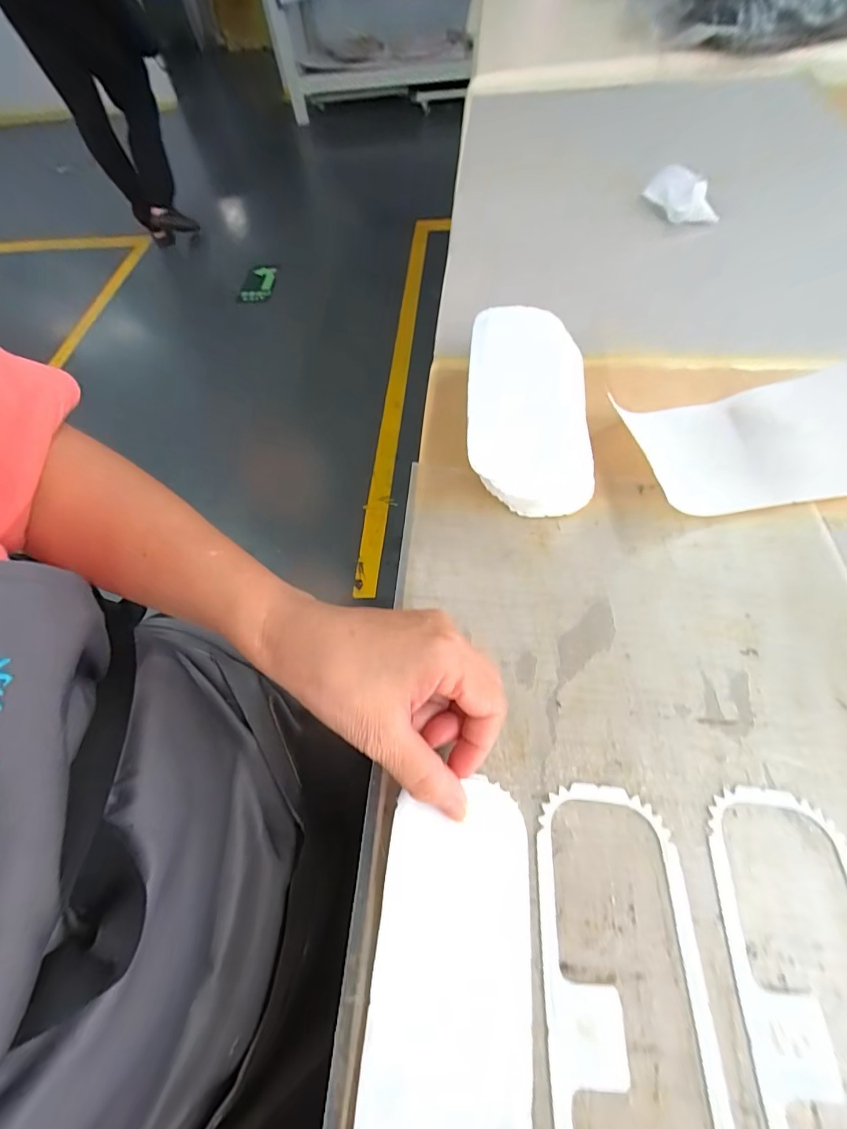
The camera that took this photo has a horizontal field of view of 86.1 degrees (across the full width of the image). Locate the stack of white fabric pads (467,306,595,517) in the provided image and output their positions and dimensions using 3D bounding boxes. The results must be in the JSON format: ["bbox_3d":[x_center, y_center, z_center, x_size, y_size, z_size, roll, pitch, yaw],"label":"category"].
[{"bbox_3d":[0.084,-0.127,0.361,0.094,0.043,0.186,2,60,5],"label":"stack of white fabric pads"}]

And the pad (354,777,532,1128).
[{"bbox_3d":[0.011,0.193,0.193,0.068,0.019,0.176,5,58,7],"label":"pad"}]

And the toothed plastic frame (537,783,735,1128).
[{"bbox_3d":[0.090,0.202,0.192,0.070,0.004,0.193,0,60,4],"label":"toothed plastic frame"}]

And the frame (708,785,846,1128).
[{"bbox_3d":[0.173,0.200,0.187,0.068,0.004,0.194,1,60,5],"label":"frame"}]

